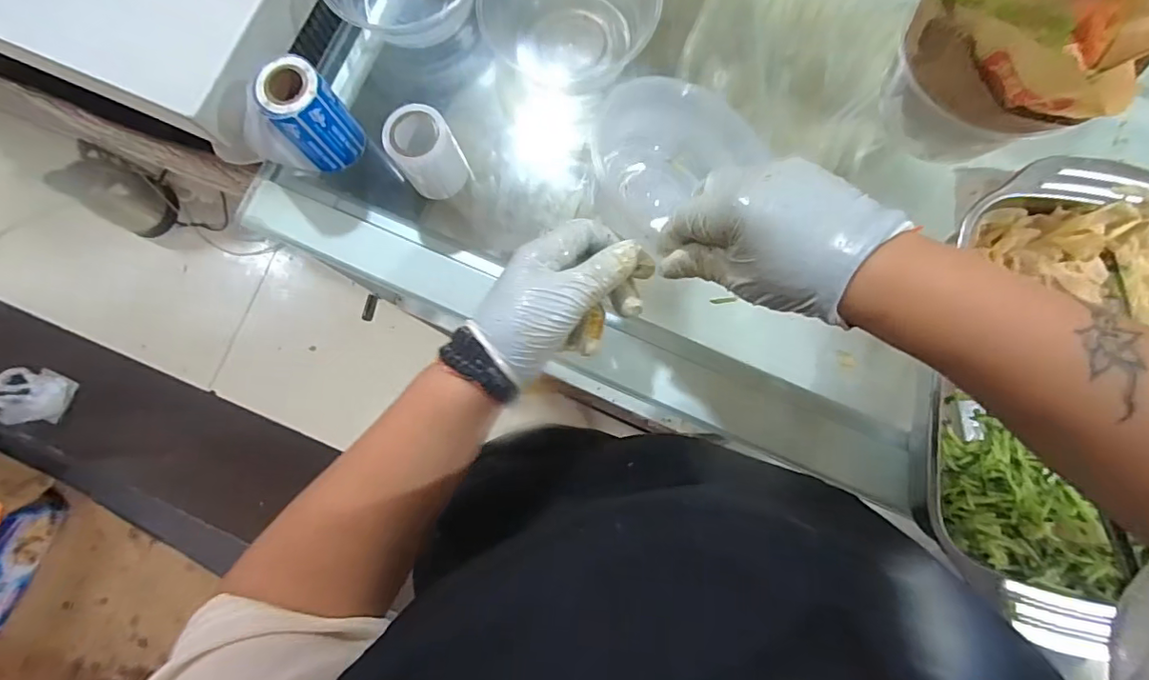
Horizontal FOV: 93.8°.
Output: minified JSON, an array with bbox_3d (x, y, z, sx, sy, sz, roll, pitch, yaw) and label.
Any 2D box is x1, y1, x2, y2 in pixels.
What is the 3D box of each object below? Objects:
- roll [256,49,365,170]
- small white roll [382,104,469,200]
[{"bbox_3d":[-0.202,-0.170,0.414,0.053,0.085,0.047,-45,81,-4],"label":"roll"},{"bbox_3d":[-0.113,-0.143,0.416,0.045,0.065,0.041,-1,81,3],"label":"small white roll"}]

